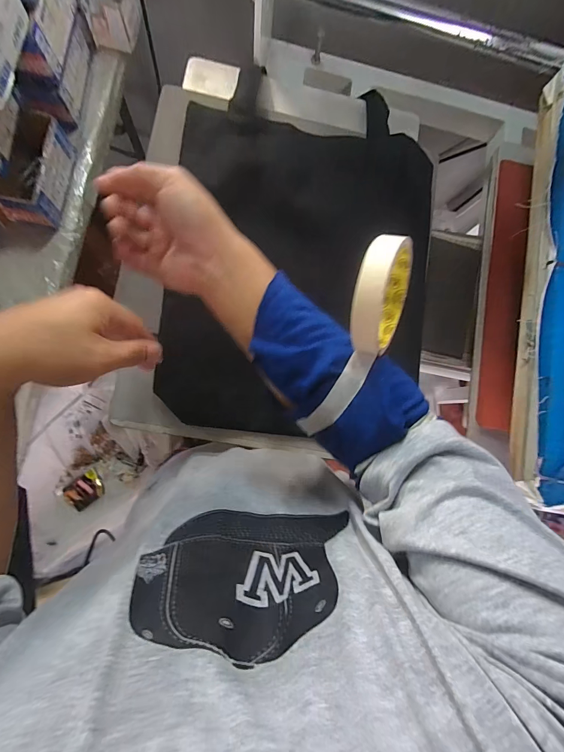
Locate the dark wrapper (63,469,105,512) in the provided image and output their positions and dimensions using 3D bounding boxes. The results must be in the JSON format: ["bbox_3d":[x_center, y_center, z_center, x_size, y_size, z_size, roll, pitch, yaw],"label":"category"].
[{"bbox_3d":[-0.523,0.307,0.896,0.100,0.012,0.071,-40,89,-10],"label":"dark wrapper"}]

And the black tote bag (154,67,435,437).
[{"bbox_3d":[0.032,-0.187,0.504,0.373,0.069,0.540,8,82,-6],"label":"black tote bag"}]

